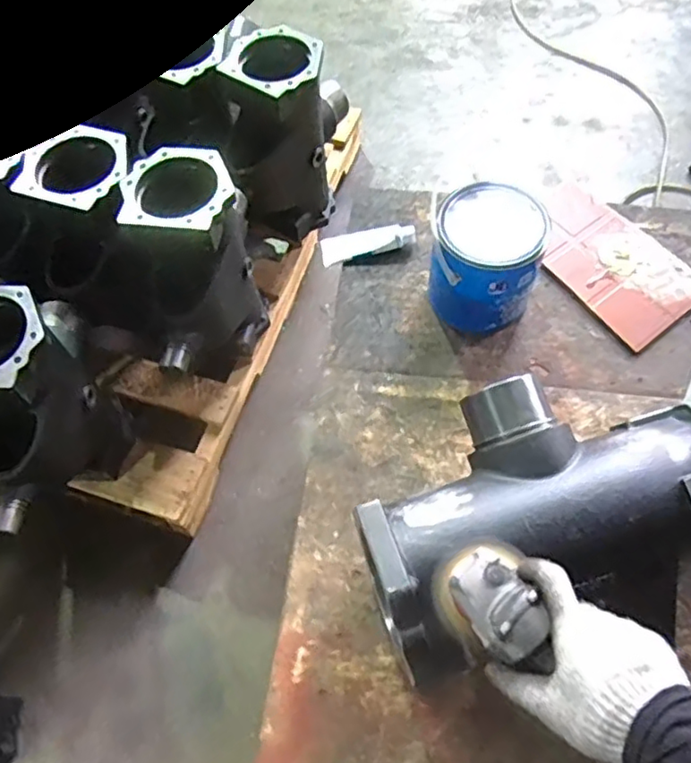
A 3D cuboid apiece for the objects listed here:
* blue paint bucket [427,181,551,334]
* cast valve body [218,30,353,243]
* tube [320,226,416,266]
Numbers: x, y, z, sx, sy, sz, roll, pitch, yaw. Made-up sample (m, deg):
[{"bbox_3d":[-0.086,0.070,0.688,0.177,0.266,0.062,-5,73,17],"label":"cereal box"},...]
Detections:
[{"bbox_3d":[0.202,-0.173,0.930,0.141,0.160,0.154,-2,62,3],"label":"blue paint bucket"},{"bbox_3d":[-0.134,-0.552,1.420,0.191,0.396,0.317,17,64,11],"label":"cast valve body"},{"bbox_3d":[0.037,-0.231,1.045,0.155,0.026,0.053,-15,62,-4],"label":"tube"}]

